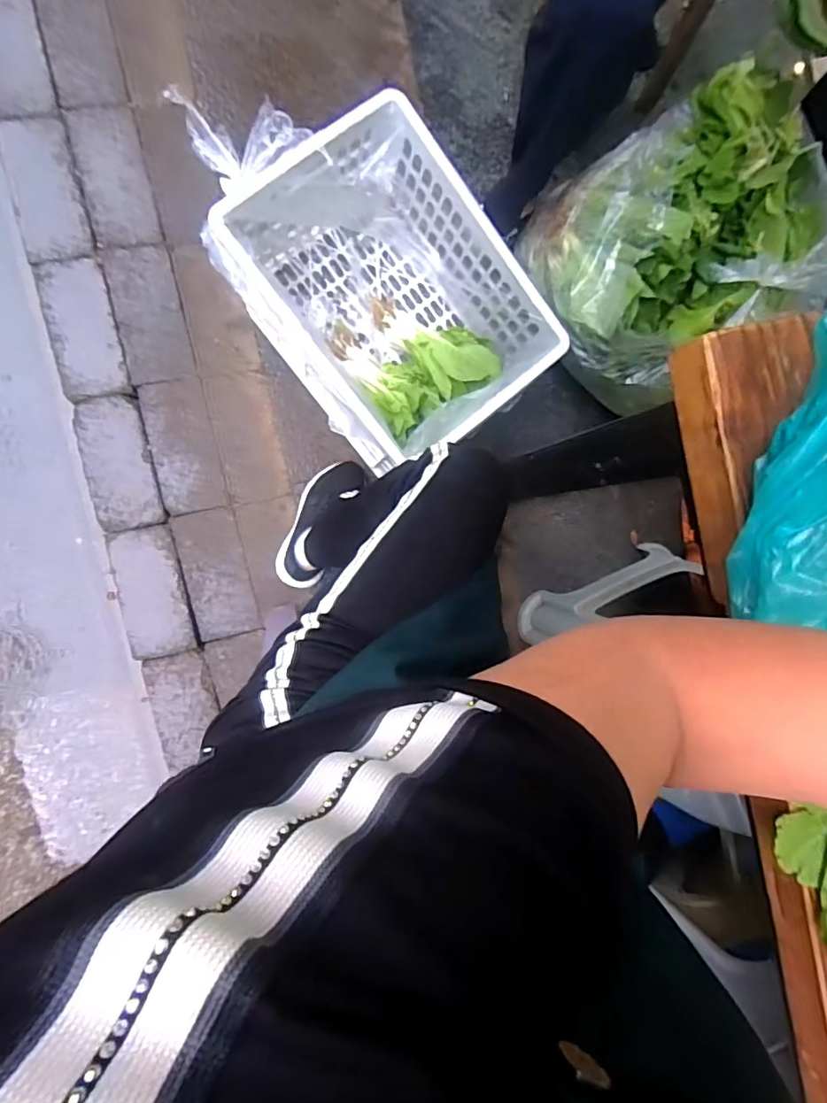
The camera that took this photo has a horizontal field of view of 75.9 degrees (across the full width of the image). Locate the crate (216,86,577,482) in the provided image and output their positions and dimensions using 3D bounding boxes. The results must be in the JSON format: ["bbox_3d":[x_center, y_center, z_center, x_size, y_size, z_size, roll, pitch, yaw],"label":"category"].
[{"bbox_3d":[-0.039,-0.400,0.885,0.366,0.212,0.473,-41,97,-6],"label":"crate"}]

